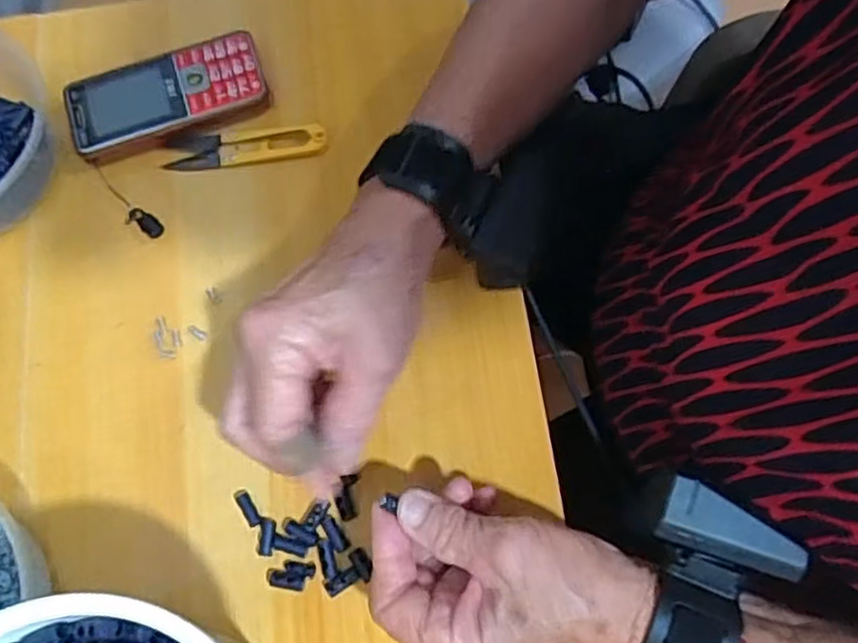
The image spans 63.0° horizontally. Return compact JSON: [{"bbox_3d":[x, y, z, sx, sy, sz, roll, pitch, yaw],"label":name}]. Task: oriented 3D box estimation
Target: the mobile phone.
[{"bbox_3d":[-0.169,-0.146,0.454,0.124,0.016,0.056,-20,74,-4],"label":"mobile phone"}]

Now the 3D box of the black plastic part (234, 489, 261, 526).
[{"bbox_3d":[-0.099,0.101,0.382,0.007,0.004,0.021,-32,75,-8],"label":"black plastic part"}]

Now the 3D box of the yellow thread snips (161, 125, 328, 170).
[{"bbox_3d":[-0.118,-0.113,0.447,0.103,0.007,0.023,-5,73,0],"label":"yellow thread snips"}]

